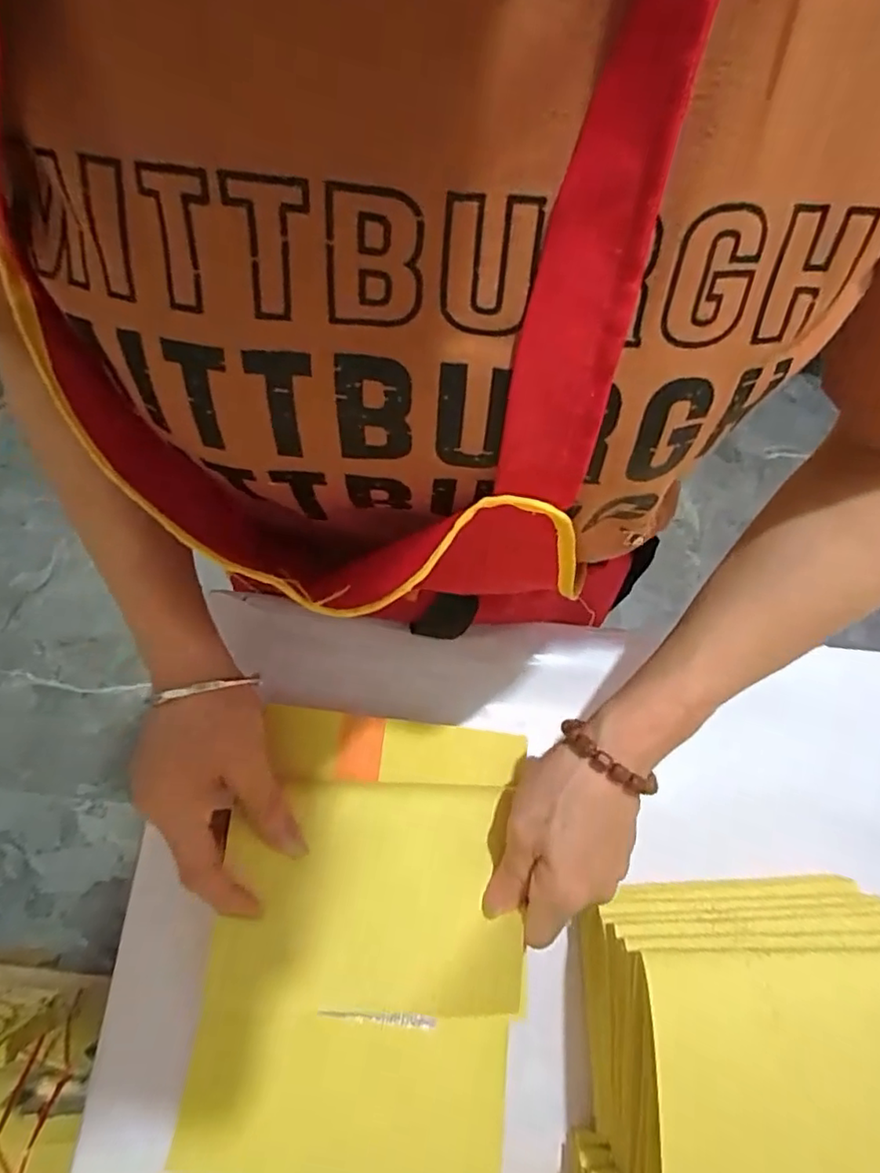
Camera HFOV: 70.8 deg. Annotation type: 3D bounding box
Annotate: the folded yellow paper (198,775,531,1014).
[{"bbox_3d":[-0.036,0.158,0.324,0.152,0.023,0.105,3,72,-1],"label":"folded yellow paper"}]

